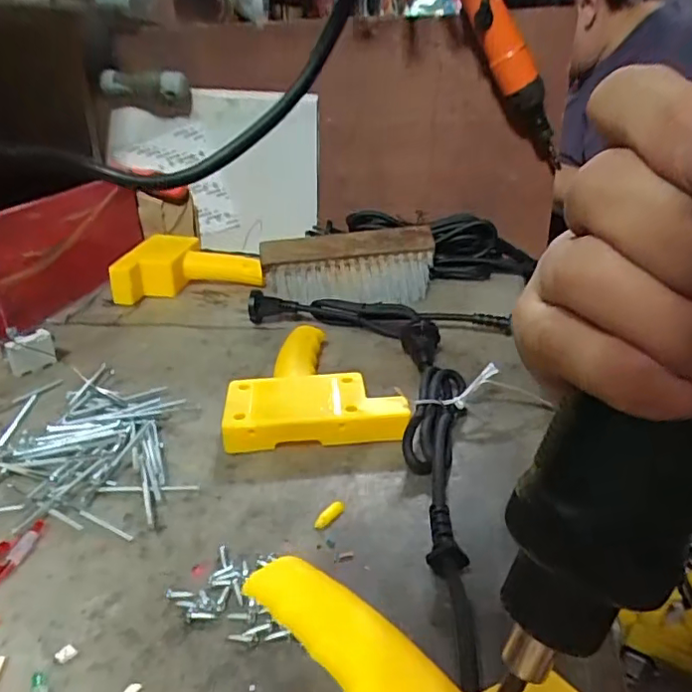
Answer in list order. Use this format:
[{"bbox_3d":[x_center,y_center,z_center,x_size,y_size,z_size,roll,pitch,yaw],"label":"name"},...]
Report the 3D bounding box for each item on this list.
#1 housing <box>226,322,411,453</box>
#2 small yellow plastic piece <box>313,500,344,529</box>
[{"bbox_3d":[-0.026,0.025,0.443,0.120,0.027,0.148,-3,27,-4],"label":"housing"},{"bbox_3d":[-0.009,0.097,0.326,0.009,0.004,0.021,21,34,37],"label":"small yellow plastic piece"}]

